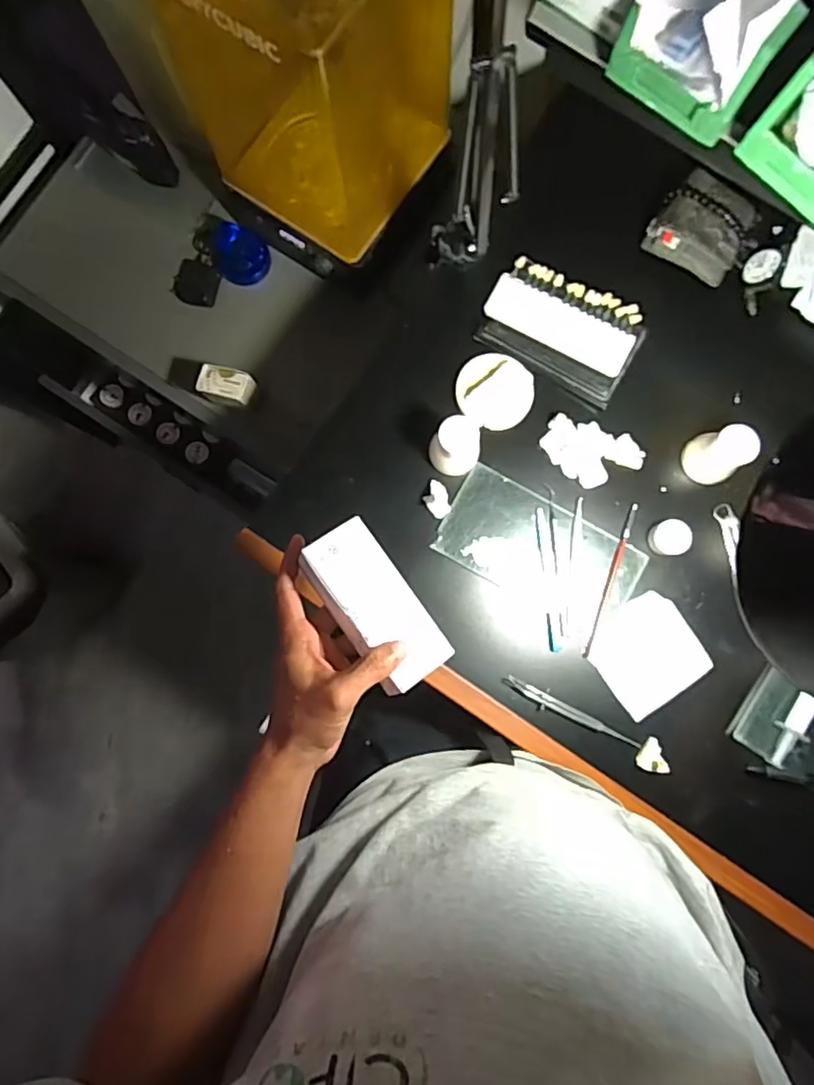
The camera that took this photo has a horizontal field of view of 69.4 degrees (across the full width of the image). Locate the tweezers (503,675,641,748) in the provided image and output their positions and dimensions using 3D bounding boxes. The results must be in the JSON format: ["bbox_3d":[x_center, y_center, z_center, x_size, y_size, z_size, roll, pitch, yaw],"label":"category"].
[{"bbox_3d":[0.163,0.167,0.579,0.142,0.006,0.018,22,85,2],"label":"tweezers"}]

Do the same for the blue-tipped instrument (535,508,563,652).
[{"bbox_3d":[0.142,0.037,0.593,0.012,0.004,0.142,-6,85,-1],"label":"blue-tipped instrument"}]

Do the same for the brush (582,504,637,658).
[{"bbox_3d":[0.207,0.039,0.600,0.008,0.007,0.162,20,85,2],"label":"brush"}]

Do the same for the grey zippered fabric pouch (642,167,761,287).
[{"bbox_3d":[0.313,-0.328,0.616,0.100,0.032,0.105,34,85,3],"label":"grey zippered fabric pouch"}]

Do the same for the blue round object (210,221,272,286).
[{"bbox_3d":[-0.237,-0.404,0.826,0.082,0.041,0.067,27,85,2],"label":"blue round object"}]

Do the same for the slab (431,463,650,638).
[{"bbox_3d":[0.136,0.010,0.602,0.197,0.007,0.100,29,85,2],"label":"slab"}]

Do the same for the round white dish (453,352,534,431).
[{"bbox_3d":[0.091,-0.158,0.608,0.078,0.009,0.073,0,84,0],"label":"round white dish"}]

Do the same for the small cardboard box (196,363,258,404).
[{"bbox_3d":[-0.236,-0.208,0.768,0.068,0.023,0.039,17,85,1],"label":"small cardboard box"}]

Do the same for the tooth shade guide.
[{"bbox_3d":[0.158,-0.219,0.605,0.156,0.023,0.099,30,85,2],"label":"tooth shade guide"}]

